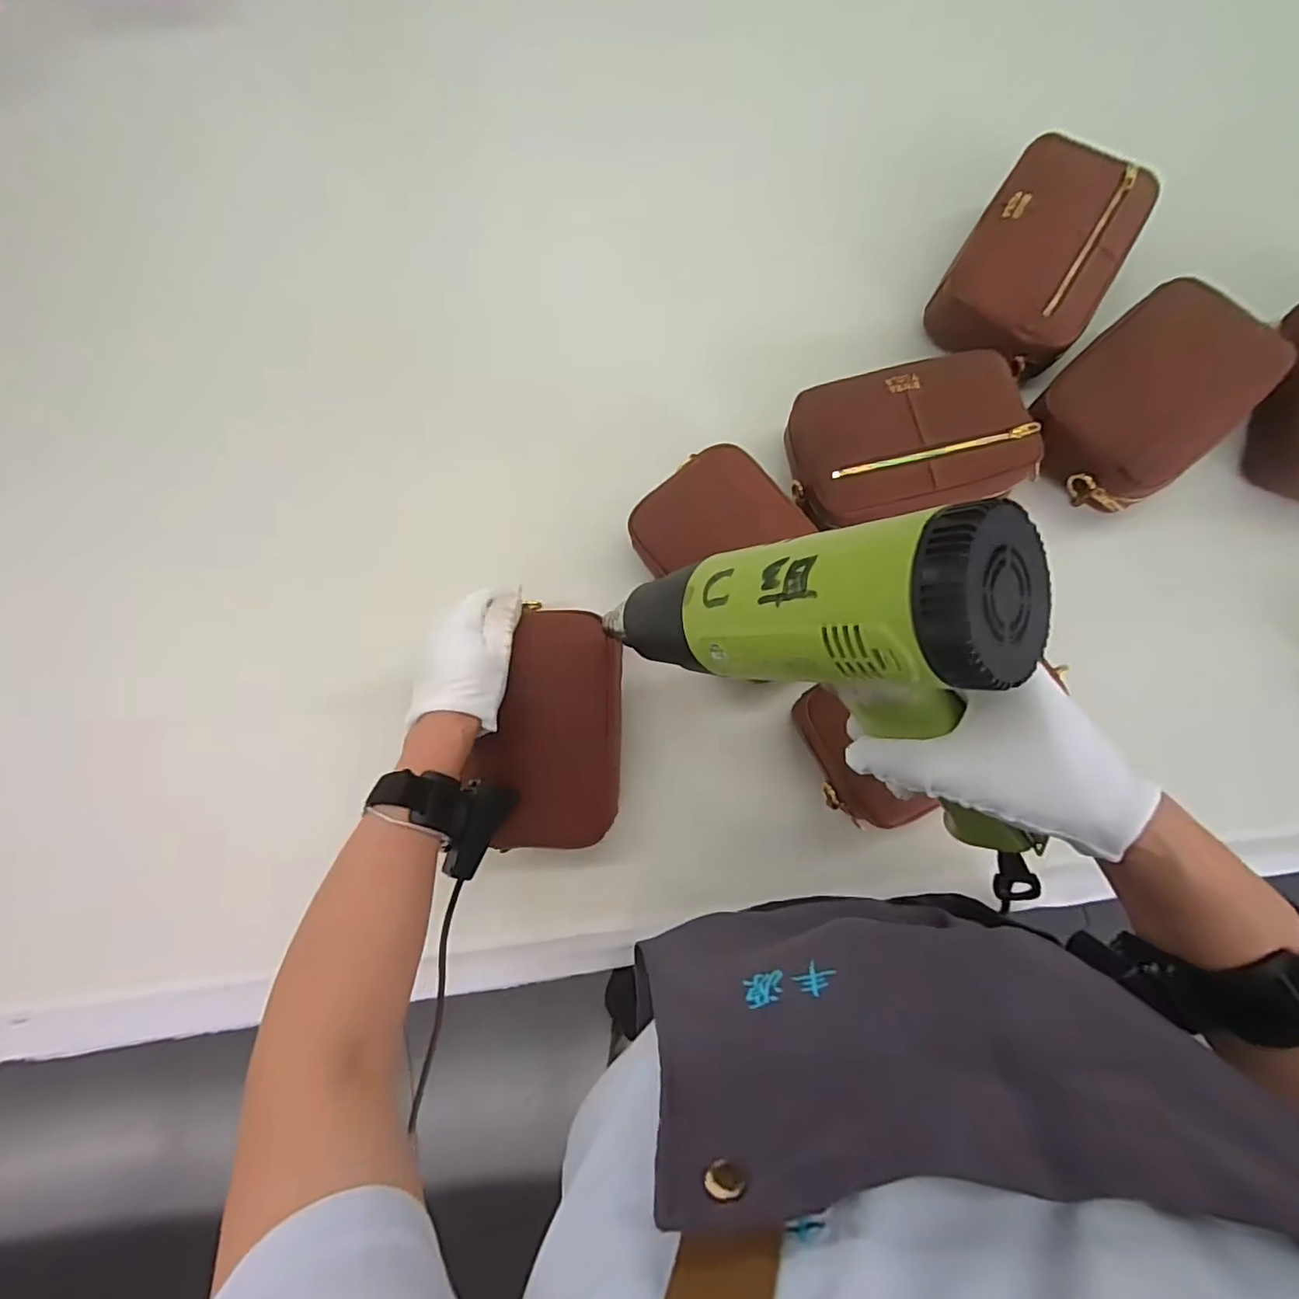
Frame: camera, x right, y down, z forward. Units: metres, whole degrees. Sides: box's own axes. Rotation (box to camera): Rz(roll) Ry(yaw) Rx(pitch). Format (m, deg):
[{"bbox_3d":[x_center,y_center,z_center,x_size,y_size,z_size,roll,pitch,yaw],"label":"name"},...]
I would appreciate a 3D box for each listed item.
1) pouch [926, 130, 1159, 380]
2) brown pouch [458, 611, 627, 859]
[{"bbox_3d":[0.343,-0.343,0.513,0.125,0.060,0.185,32,84,8],"label":"pouch"},{"bbox_3d":[-0.078,0.065,0.477,0.103,0.054,0.182,2,81,4],"label":"brown pouch"}]

